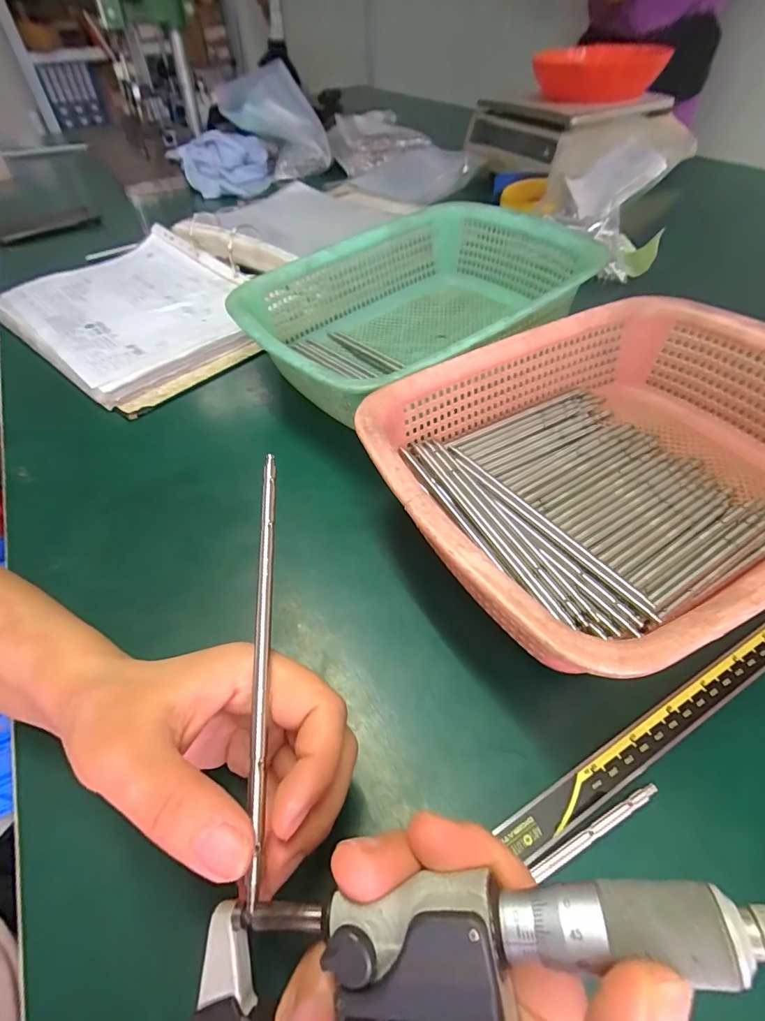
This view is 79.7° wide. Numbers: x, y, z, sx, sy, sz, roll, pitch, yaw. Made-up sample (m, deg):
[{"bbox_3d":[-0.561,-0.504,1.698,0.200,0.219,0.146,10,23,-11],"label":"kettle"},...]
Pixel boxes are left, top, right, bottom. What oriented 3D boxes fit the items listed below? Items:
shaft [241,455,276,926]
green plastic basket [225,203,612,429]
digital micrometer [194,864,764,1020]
[{"bbox_3d":[-0.045,0.048,0.175,0.005,0.008,0.163,-6,61,1],"label":"shaft"},{"bbox_3d":[0.028,-0.180,0.428,0.292,0.089,0.226,-28,52,-18],"label":"green plastic basket"},{"bbox_3d":[0.018,0.115,0.110,0.155,0.028,0.046,-25,47,12],"label":"digital micrometer"}]

